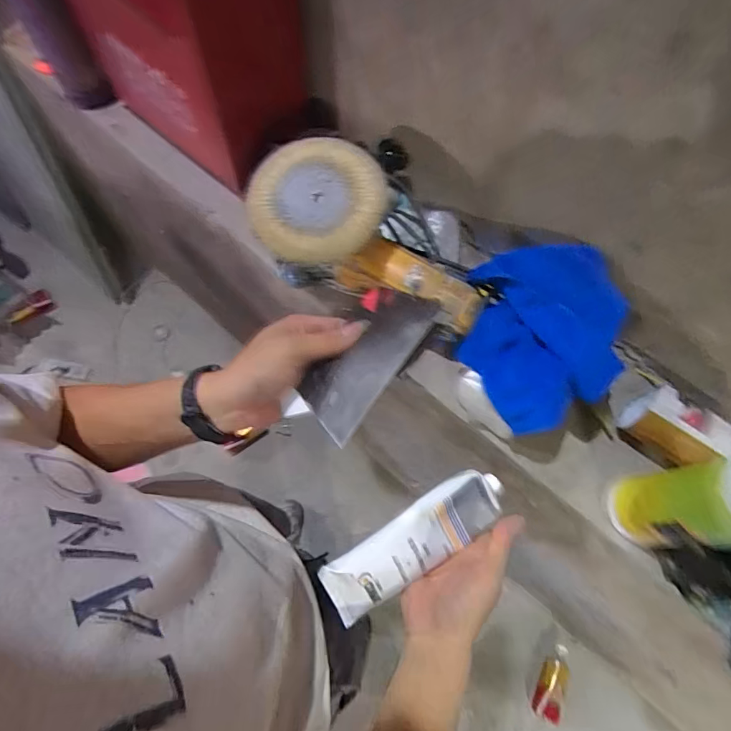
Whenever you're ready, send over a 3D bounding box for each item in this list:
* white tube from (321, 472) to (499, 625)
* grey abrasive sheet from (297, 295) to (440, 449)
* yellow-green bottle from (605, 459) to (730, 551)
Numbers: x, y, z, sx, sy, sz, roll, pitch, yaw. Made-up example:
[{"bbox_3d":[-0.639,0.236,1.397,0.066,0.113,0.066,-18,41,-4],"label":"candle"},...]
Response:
[{"bbox_3d":[0.052,0.165,0.418,0.192,0.037,0.064,-29,96,-17],"label":"white tube"},{"bbox_3d":[0.001,-0.007,0.348,0.064,0.004,0.138,23,65,35],"label":"grey abrasive sheet"},{"bbox_3d":[0.362,0.152,0.467,0.079,0.221,0.086,-2,69,-2],"label":"yellow-green bottle"}]

